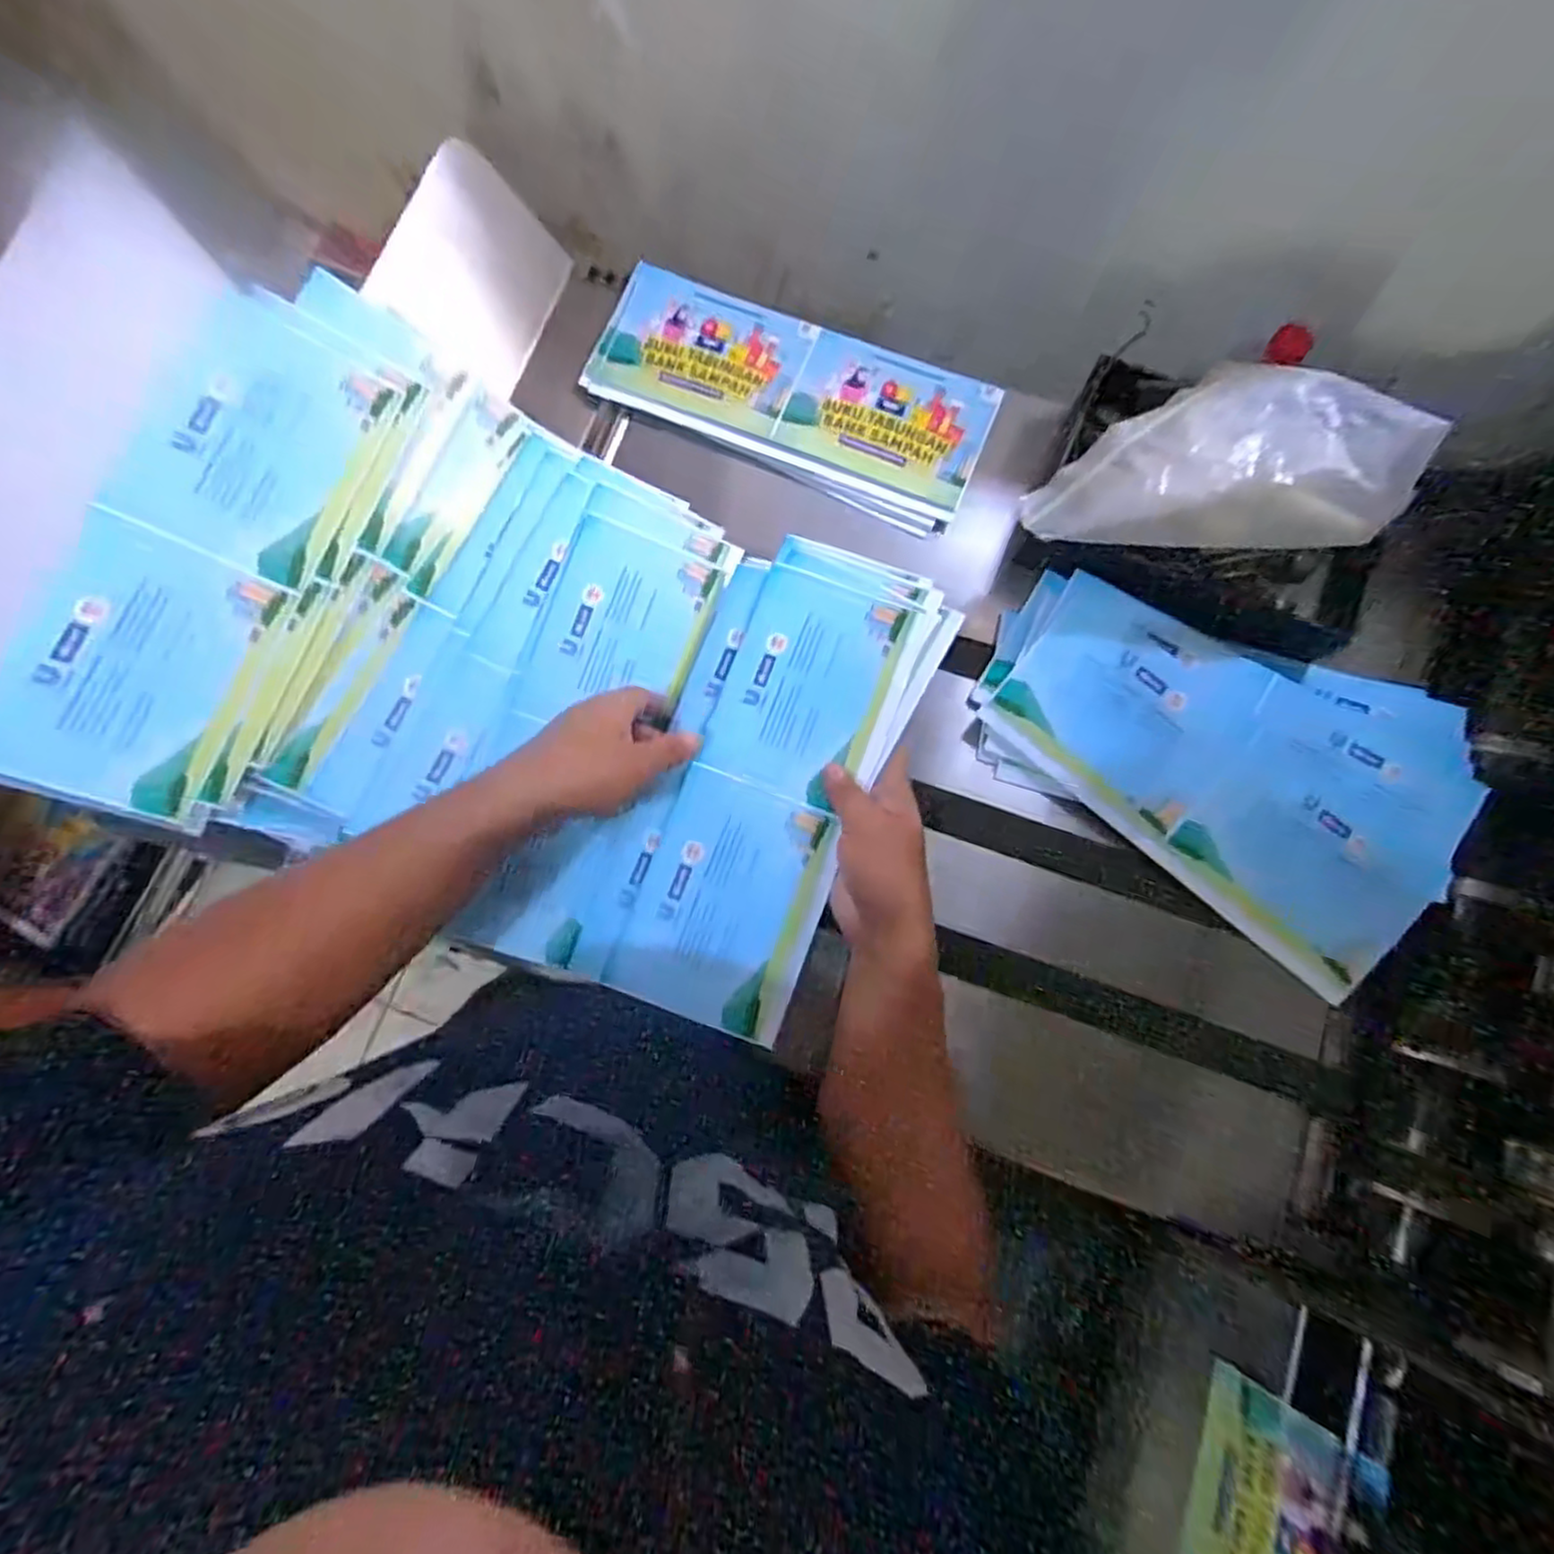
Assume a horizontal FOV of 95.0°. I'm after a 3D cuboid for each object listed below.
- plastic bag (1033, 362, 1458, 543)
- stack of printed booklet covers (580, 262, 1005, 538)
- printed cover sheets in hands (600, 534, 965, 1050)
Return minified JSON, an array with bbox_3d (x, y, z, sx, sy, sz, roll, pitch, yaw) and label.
[{"bbox_3d":[0.279,-0.211,0.451,0.216,0.057,0.113,2,79,0],"label":"plastic bag"},{"bbox_3d":[0.009,-0.302,0.558,0.310,0.021,0.122,25,80,4],"label":"stack of printed booklet covers"},{"bbox_3d":[-0.001,-0.005,0.489,0.155,0.025,0.338,21,81,3],"label":"printed cover sheets in hands"}]

